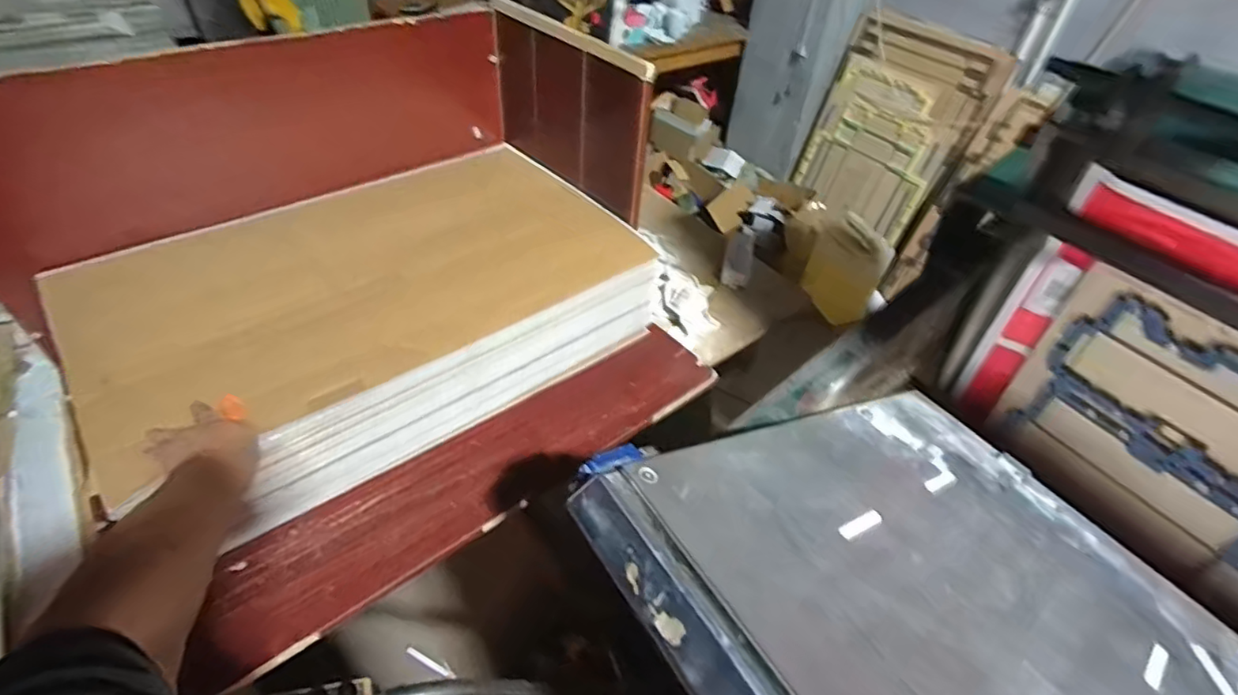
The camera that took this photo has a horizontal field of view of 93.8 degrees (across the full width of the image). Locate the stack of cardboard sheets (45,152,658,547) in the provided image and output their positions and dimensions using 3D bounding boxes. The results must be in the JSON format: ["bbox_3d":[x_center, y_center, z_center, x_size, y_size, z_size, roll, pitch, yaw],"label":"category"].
[{"bbox_3d":[-0.326,-0.054,0.853,0.733,0.215,0.359,-31,54,-32],"label":"stack of cardboard sheets"}]

